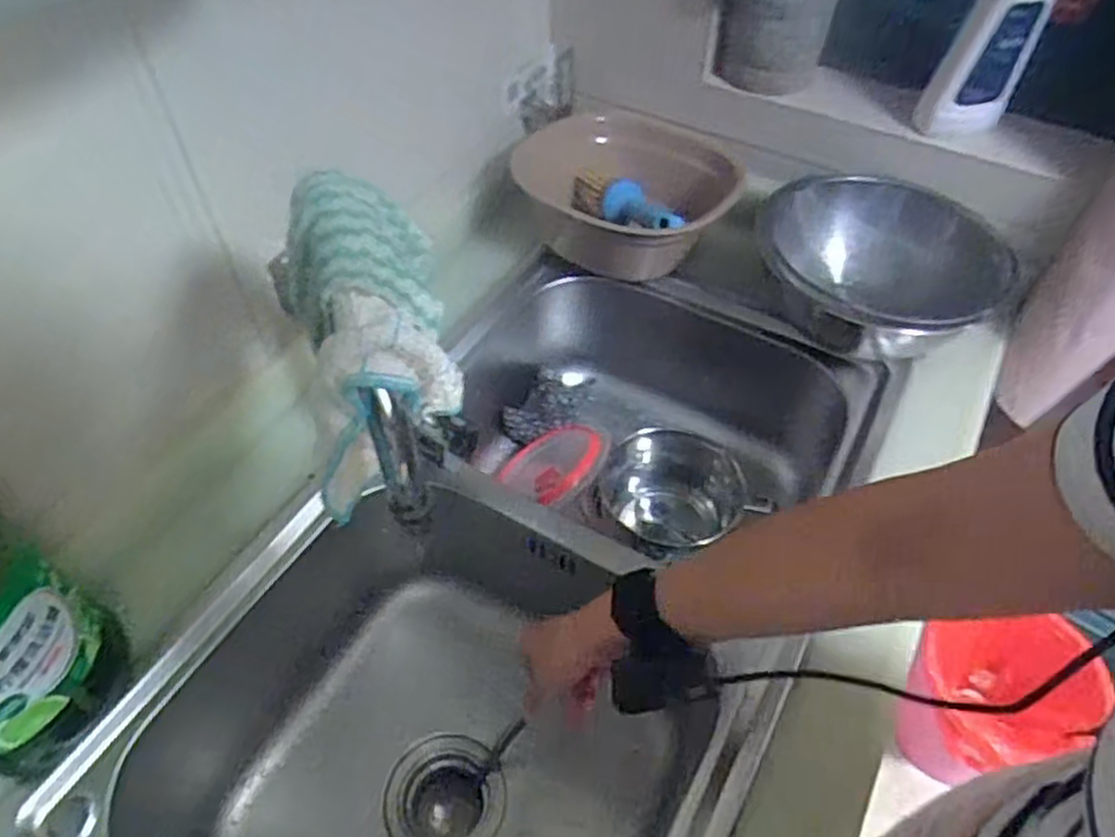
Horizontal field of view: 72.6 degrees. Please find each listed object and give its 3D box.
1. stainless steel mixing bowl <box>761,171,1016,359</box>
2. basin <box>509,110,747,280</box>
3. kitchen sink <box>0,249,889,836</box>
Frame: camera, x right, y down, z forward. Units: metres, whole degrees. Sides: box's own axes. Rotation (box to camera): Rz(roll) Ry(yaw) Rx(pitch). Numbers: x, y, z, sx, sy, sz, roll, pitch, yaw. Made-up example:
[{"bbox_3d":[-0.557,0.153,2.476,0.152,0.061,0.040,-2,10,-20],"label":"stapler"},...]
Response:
[{"bbox_3d":[0.320,-0.142,0.741,0.213,0.095,0.200,0,51,0],"label":"stainless steel mixing bowl"},{"bbox_3d":[0.065,-0.237,0.832,0.237,0.095,0.220,17,53,13],"label":"basin"},{"bbox_3d":[-0.020,0.189,0.718,0.417,0.262,0.715,25,55,18],"label":"kitchen sink"}]

